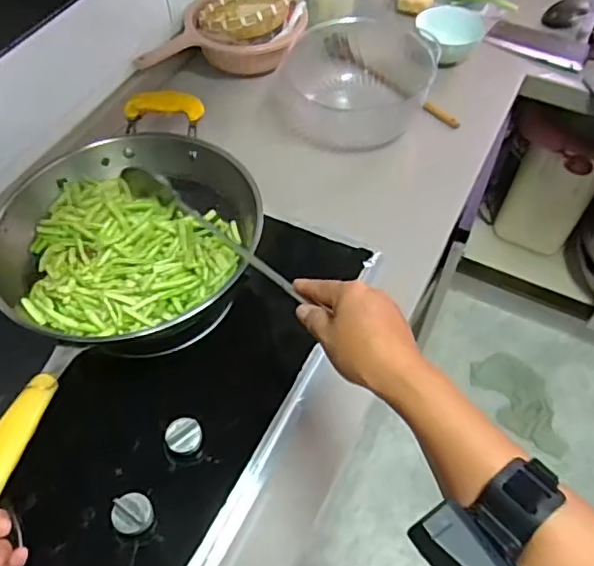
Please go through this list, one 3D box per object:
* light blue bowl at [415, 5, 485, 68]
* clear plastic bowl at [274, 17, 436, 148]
[{"bbox_3d":[0.274,-0.447,1.022,0.118,0.067,0.096,9,56,6],"label":"light blue bowl"},{"bbox_3d":[0.101,-0.347,0.956,0.244,0.108,0.249,0,56,0],"label":"clear plastic bowl"}]

